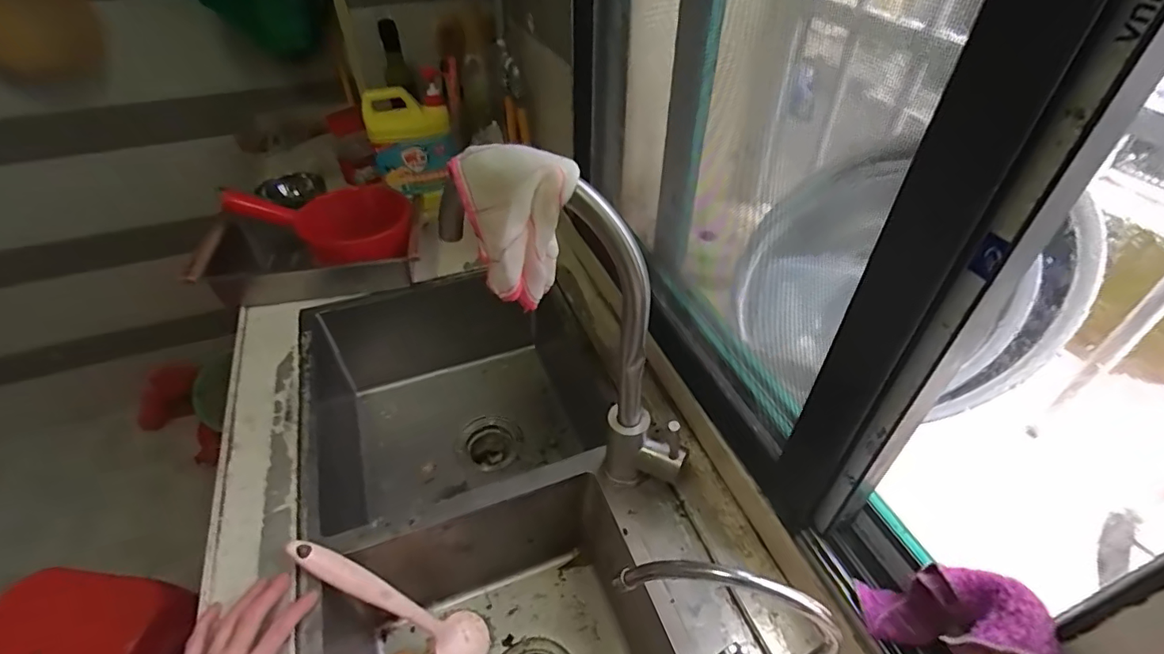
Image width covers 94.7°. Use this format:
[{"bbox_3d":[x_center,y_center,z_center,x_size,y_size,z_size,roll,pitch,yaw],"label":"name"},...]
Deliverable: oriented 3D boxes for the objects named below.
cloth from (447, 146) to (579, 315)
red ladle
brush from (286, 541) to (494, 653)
[{"bbox_3d":[-0.053,-0.085,0.455,0.061,0.132,0.098,-25,48,-24],"label":"cloth"},{"bbox_3d":[-0.414,-0.180,0.878,0.274,0.078,0.149,7,43,8],"label":"red ladle"},{"bbox_3d":[-0.208,0.310,0.588,0.057,0.266,0.078,-20,34,30],"label":"brush"}]

